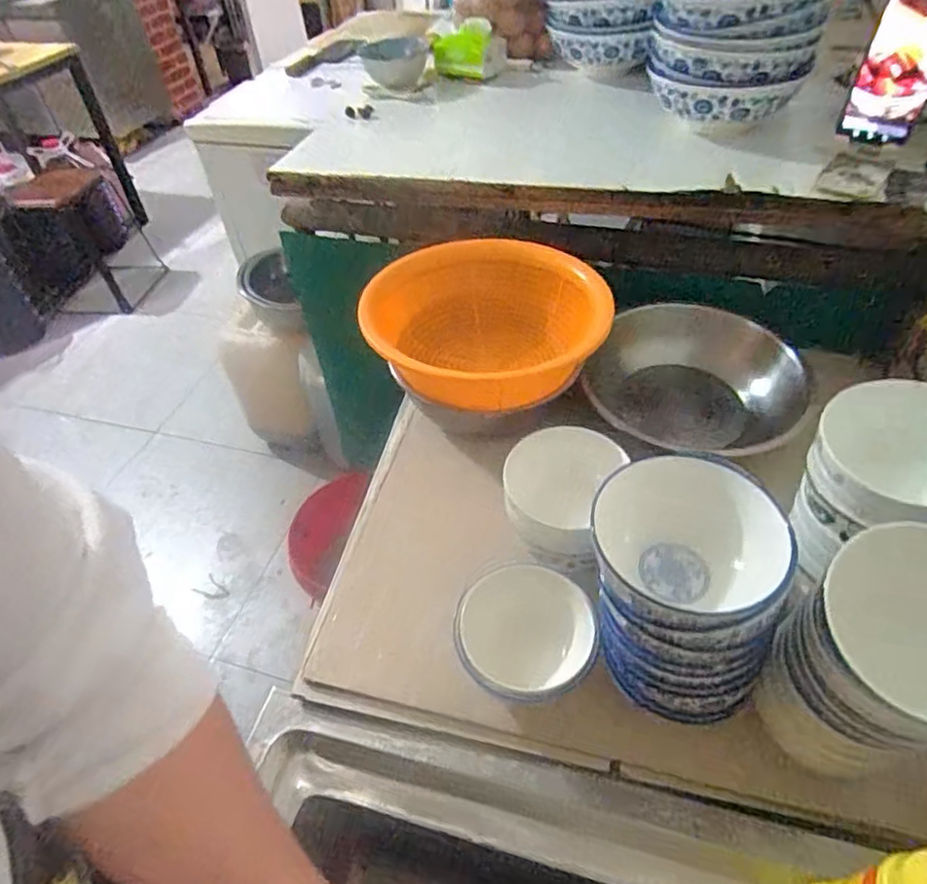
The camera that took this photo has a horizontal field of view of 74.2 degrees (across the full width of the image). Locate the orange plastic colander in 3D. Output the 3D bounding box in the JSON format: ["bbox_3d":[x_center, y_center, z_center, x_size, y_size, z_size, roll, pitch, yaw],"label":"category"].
[{"bbox_3d":[0.019,-0.130,0.763,0.272,0.129,0.271,-3,47,3],"label":"orange plastic colander"}]

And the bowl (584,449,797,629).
[{"bbox_3d":[0.151,0.078,0.425,0.122,0.063,0.118,-3,47,3],"label":"bowl"}]

